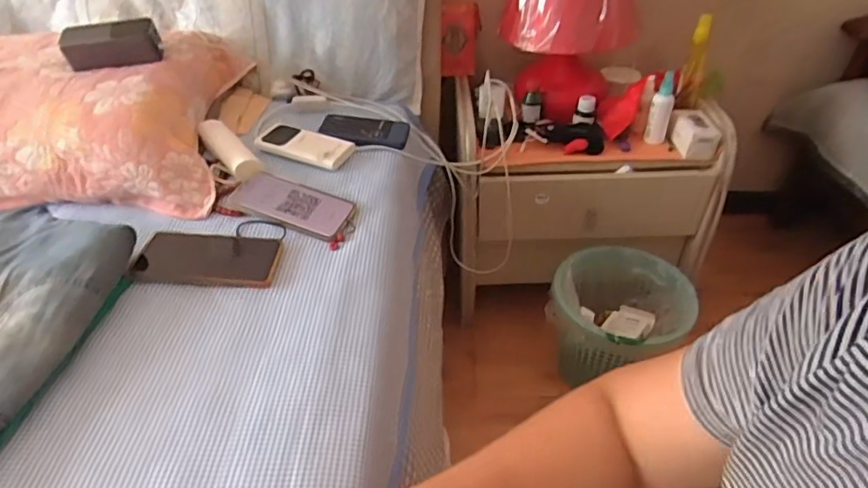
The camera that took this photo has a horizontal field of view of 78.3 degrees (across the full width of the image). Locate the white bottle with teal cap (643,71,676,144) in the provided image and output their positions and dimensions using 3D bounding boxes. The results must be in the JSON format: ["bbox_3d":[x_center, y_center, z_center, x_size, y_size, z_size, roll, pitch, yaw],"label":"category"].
[{"bbox_3d":[0.428,-0.253,1.001,0.039,0.136,0.028,17,46,20],"label":"white bottle with teal cap"}]

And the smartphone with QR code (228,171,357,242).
[{"bbox_3d":[-0.193,-0.057,0.730,0.161,0.010,0.075,19,53,9],"label":"smartphone with QR code"}]

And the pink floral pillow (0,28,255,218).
[{"bbox_3d":[-0.661,-0.200,0.818,0.688,0.129,0.396,-1,43,2],"label":"pink floral pillow"}]

